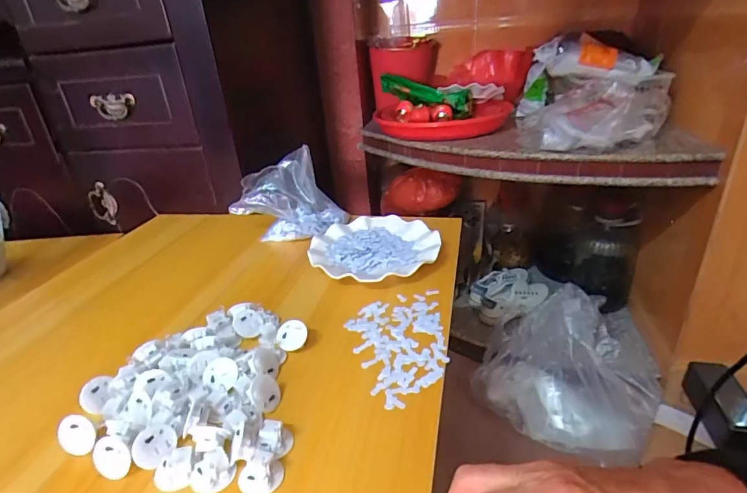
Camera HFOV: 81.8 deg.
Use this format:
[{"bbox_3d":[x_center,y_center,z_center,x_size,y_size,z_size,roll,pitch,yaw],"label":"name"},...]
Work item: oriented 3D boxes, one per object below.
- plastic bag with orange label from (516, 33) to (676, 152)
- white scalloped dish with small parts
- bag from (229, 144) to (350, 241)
[{"bbox_3d":[0.476,-0.348,0.950,0.309,0.179,0.397,6,29,21],"label":"plastic bag with orange label"},{"bbox_3d":[0.001,0.004,0.618,0.179,0.029,0.163,-4,27,2],"label":"white scalloped dish with small parts"},{"bbox_3d":[-0.137,-0.085,0.701,0.165,0.103,0.118,-20,31,-28],"label":"bag"}]

